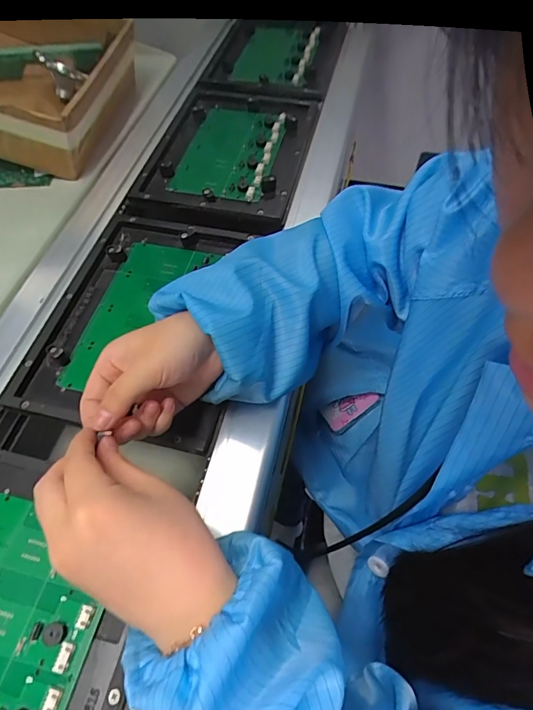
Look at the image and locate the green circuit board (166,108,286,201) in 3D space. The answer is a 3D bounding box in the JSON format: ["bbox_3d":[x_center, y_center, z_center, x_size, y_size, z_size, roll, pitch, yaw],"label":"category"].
[{"bbox_3d":[-0.051,-0.282,0.559,0.131,0.033,0.210,12,58,4],"label":"green circuit board"}]

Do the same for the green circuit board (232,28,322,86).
[{"bbox_3d":[0.012,-0.510,0.697,0.129,0.018,0.239,6,57,16],"label":"green circuit board"}]

